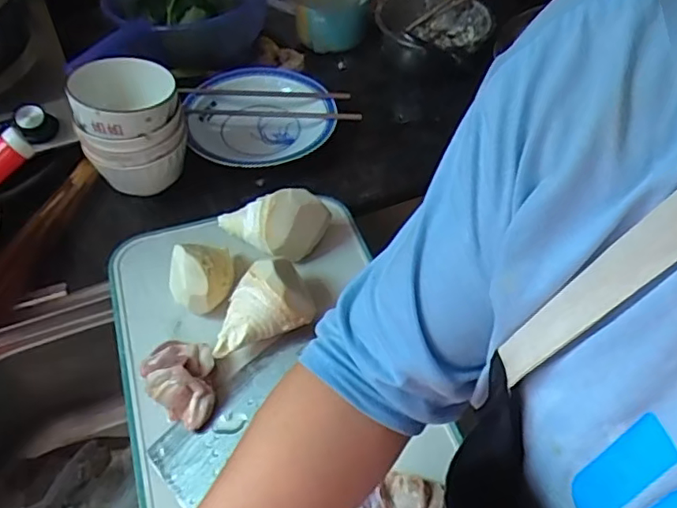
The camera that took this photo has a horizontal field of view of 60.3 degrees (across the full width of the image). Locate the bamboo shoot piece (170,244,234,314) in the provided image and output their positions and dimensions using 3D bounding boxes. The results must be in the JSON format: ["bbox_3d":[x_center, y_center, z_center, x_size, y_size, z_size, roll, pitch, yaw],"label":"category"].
[{"bbox_3d":[-0.136,0.025,0.579,0.058,0.057,0.050,-6,50,-6],"label":"bamboo shoot piece"}]

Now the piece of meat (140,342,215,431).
[{"bbox_3d":[-0.143,0.109,0.533,0.089,0.033,0.062,34,57,25],"label":"piece of meat"}]

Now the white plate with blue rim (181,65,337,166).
[{"bbox_3d":[-0.106,-0.186,0.776,0.185,0.036,0.199,1,50,-1],"label":"white plate with blue rim"}]

